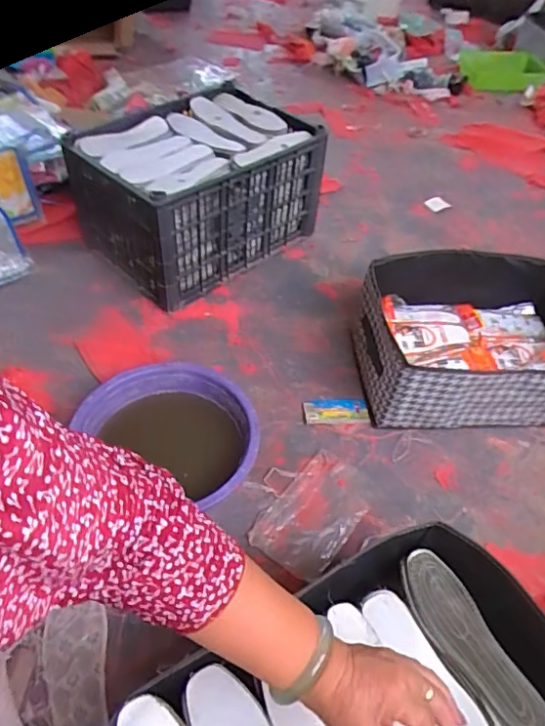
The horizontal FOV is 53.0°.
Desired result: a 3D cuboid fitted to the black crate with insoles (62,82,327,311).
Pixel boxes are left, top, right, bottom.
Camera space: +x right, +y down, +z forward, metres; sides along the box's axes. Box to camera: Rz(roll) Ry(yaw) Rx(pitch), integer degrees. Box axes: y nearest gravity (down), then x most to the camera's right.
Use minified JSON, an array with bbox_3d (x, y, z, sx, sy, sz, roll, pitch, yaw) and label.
[{"bbox_3d":[-0.180,-0.413,1.297,0.396,0.266,0.469,37,55,26],"label":"black crate with insoles"}]

